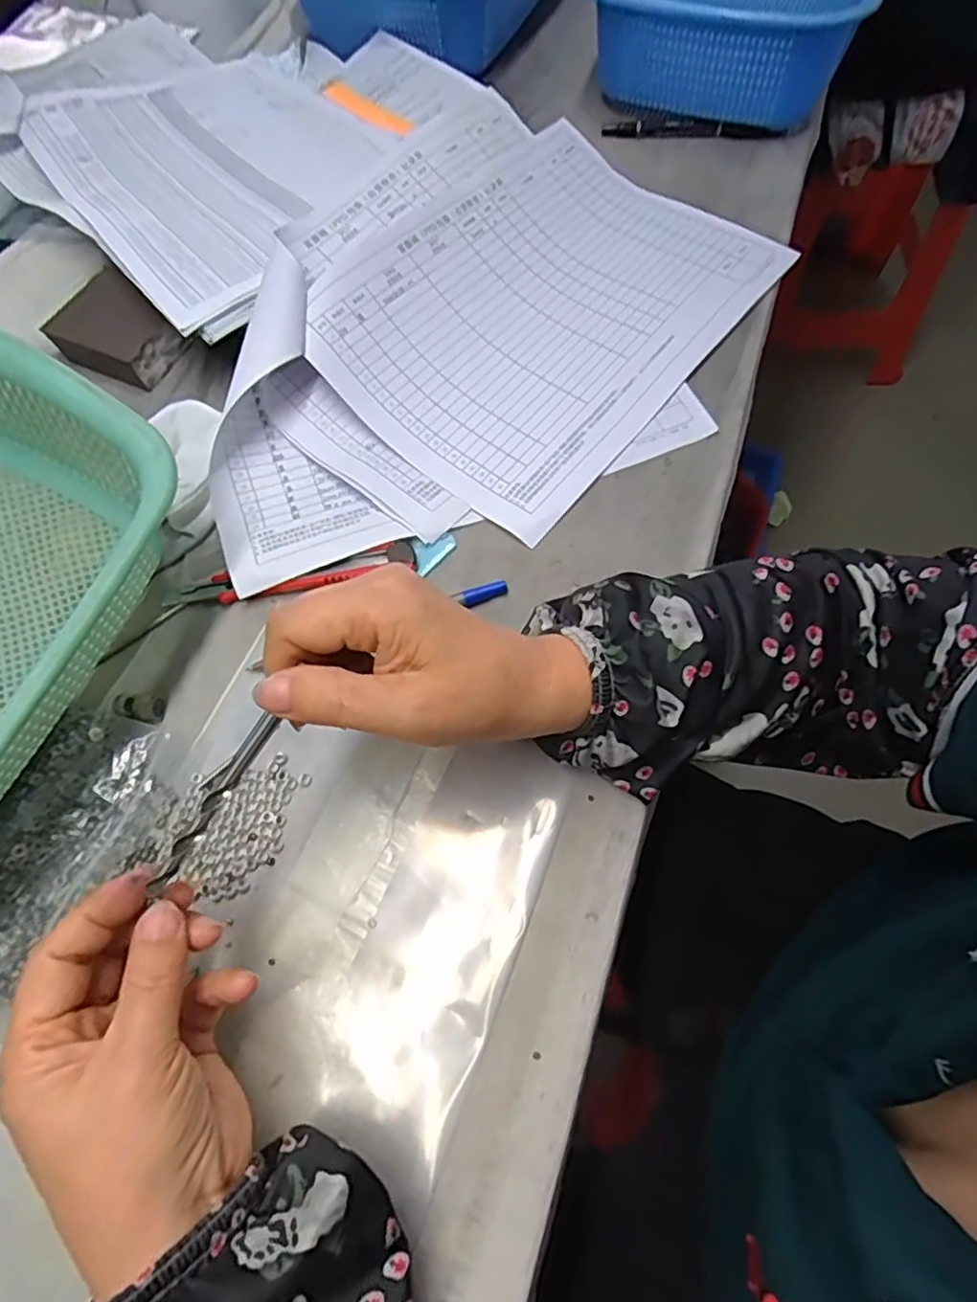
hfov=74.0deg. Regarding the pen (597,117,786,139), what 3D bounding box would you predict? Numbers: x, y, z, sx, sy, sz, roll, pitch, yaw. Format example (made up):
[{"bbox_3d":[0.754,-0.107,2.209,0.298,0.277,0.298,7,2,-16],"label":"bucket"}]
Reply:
[{"bbox_3d":[0.157,-0.405,0.502,0.135,0.010,0.011,10,68,7],"label":"pen"}]

